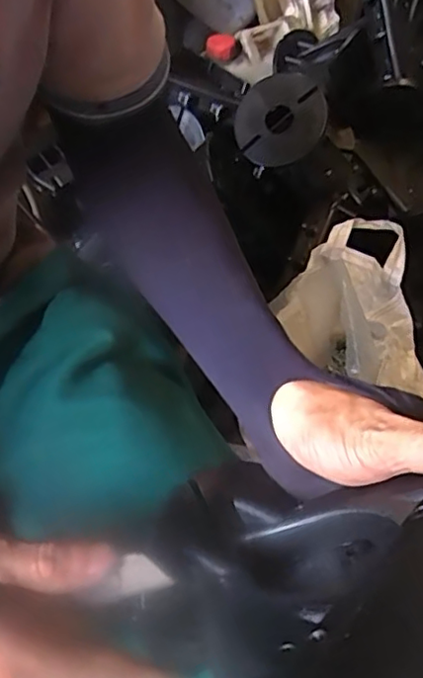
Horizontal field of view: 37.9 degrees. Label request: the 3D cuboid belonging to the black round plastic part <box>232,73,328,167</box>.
[{"bbox_3d":[0.085,-0.275,0.776,0.114,0.015,0.106,1,97,11],"label":"black round plastic part"}]

